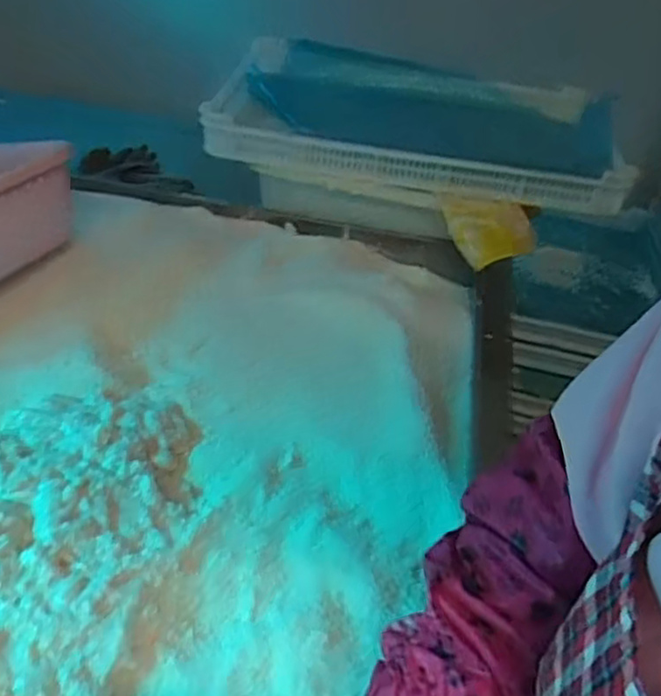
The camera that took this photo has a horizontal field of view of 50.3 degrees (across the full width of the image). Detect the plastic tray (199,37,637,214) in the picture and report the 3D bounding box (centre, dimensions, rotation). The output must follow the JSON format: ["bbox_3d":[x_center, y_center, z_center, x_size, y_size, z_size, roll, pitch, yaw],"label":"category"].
[{"bbox_3d":[0.130,-0.360,1.072,0.560,0.065,0.412,8,36,-1],"label":"plastic tray"}]

